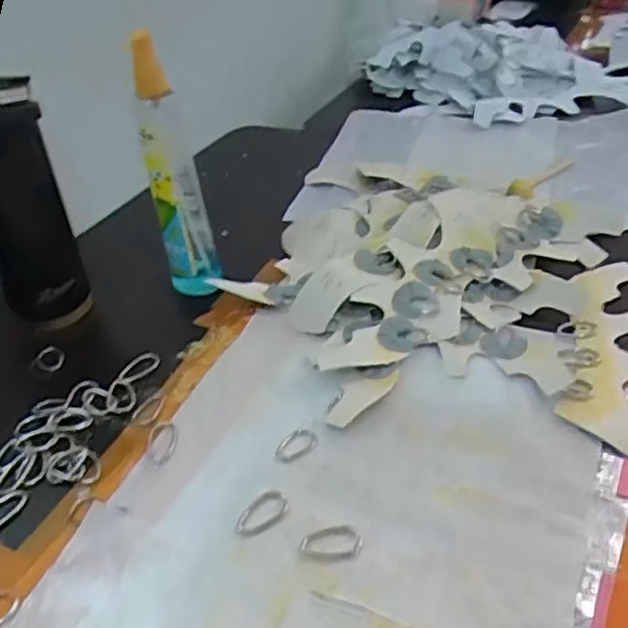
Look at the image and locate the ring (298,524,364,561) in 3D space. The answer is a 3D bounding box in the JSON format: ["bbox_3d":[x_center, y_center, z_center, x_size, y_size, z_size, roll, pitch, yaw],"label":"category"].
[{"bbox_3d":[0.010,0.127,0.368,0.036,0.004,0.022,-3,38,5],"label":"ring"}]

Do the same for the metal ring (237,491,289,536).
[{"bbox_3d":[-0.030,0.116,0.384,0.034,0.007,0.019,-28,42,-25],"label":"metal ring"}]

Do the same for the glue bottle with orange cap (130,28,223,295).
[{"bbox_3d":[-0.112,-0.107,0.528,0.043,0.201,0.037,-13,38,-7],"label":"glue bottle with orange cap"}]

